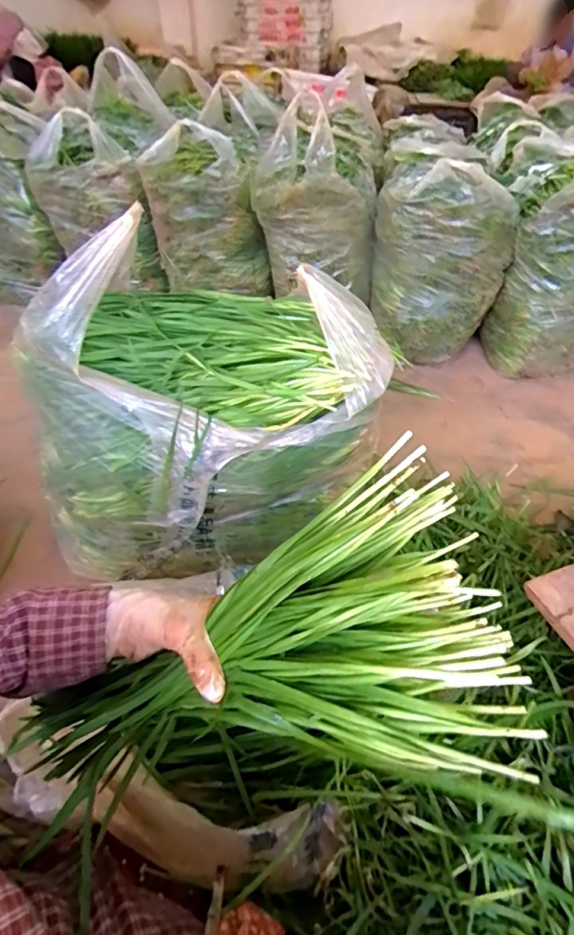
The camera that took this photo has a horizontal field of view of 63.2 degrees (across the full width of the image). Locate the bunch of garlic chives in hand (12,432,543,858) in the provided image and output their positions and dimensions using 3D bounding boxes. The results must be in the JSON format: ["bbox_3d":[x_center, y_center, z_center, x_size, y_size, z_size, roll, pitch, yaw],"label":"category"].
[{"bbox_3d":[-0.022,0.139,0.385,0.358,0.100,0.196,-21,76,9],"label":"bunch of garlic chives in hand"}]

